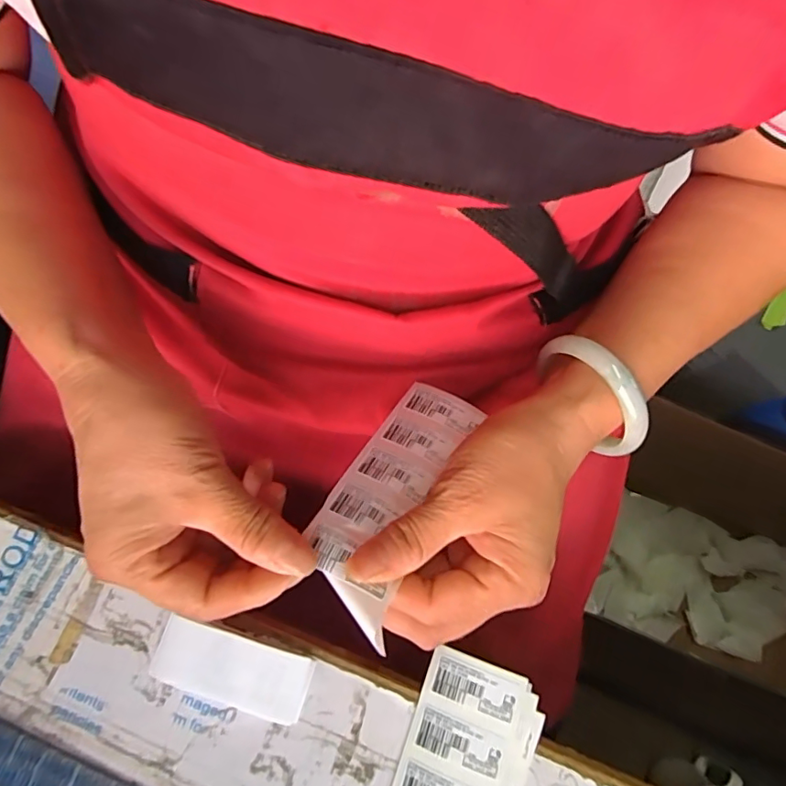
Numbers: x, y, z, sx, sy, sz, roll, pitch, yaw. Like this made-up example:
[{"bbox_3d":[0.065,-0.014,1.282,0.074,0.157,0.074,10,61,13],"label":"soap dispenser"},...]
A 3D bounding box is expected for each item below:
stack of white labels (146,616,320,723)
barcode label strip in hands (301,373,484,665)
[{"bbox_3d":[-0.081,0.140,0.268,0.076,0.025,0.029,17,74,5],"label":"stack of white labels"},{"bbox_3d":[-0.001,0.046,0.260,0.050,0.004,0.138,20,49,12],"label":"barcode label strip in hands"}]

